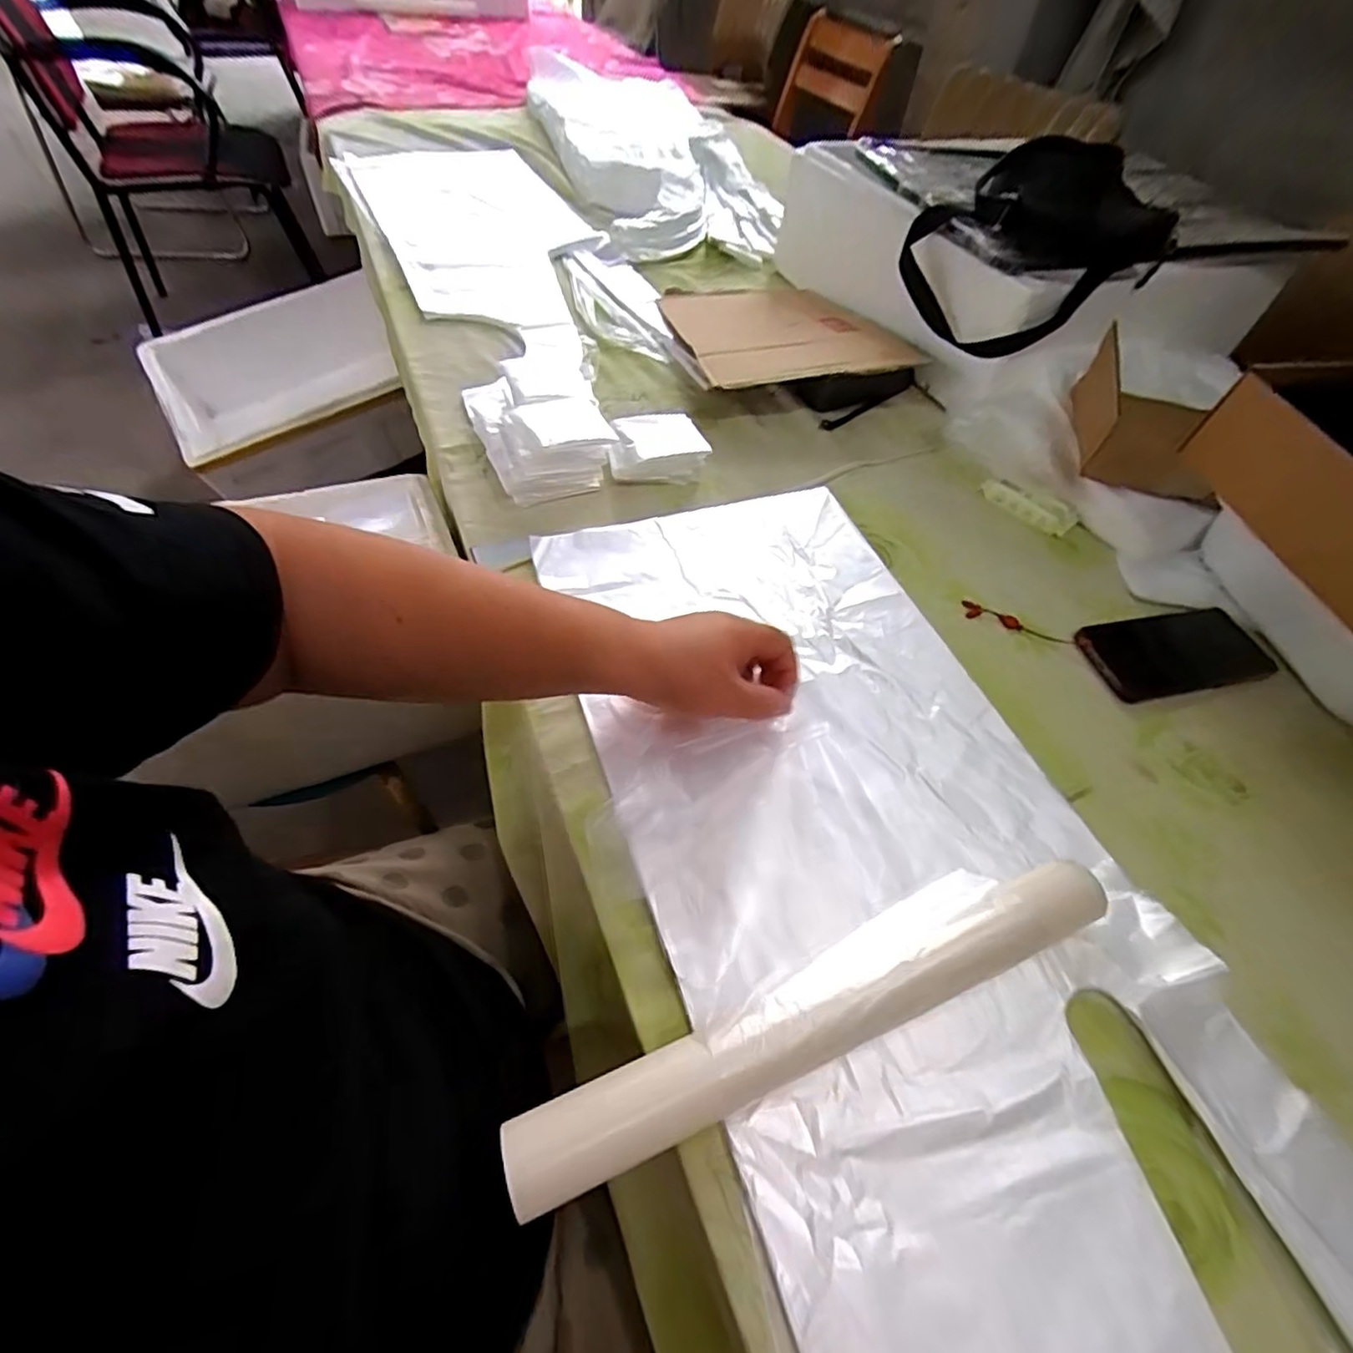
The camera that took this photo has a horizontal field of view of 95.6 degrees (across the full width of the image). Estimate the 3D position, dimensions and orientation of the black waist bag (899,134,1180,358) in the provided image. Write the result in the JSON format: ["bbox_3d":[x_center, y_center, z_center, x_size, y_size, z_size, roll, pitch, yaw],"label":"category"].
[{"bbox_3d":[0.379,-0.463,0.669,0.171,0.161,0.188,-18,58,-18],"label":"black waist bag"}]

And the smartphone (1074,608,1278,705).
[{"bbox_3d":[0.440,-0.022,0.541,0.163,0.006,0.080,-9,56,-8],"label":"smartphone"}]

